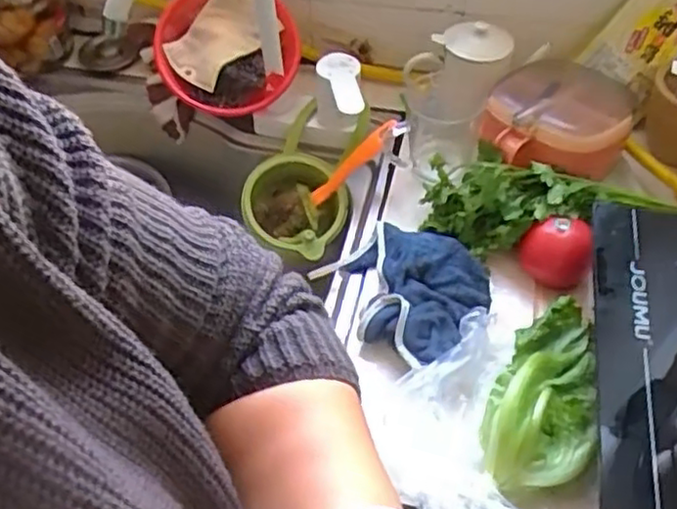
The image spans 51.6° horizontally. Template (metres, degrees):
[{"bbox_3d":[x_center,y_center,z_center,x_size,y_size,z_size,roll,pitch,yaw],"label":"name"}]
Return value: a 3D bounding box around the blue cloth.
[{"bbox_3d":[0.068,0.030,0.697,0.146,0.054,0.167,-32,55,-23],"label":"blue cloth"}]

